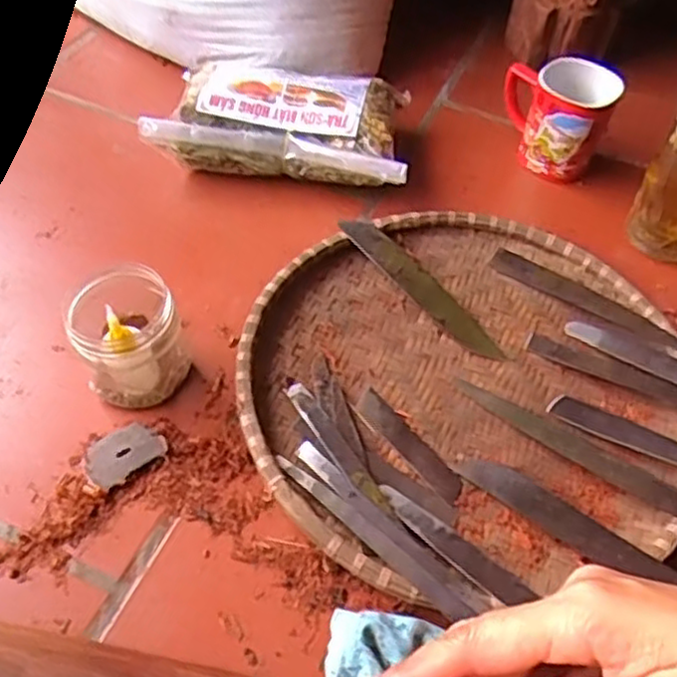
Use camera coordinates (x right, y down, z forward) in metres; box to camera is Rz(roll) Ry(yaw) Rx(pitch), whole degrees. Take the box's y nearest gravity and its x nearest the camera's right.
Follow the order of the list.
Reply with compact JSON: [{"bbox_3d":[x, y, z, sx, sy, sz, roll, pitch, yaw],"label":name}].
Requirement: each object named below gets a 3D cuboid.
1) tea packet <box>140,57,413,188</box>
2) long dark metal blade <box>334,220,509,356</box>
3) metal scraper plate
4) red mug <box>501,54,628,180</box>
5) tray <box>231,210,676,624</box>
[{"bbox_3d":[-0.048,-0.212,0.692,0.234,0.073,0.142,12,52,7],"label":"tea packet"},{"bbox_3d":[0.068,-0.045,0.594,0.032,0.009,0.171,-36,70,-22],"label":"long dark metal blade"},{"bbox_3d":[-0.150,0.079,0.500,0.053,0.004,0.039,-27,56,-23],"label":"metal scraper plate"},{"bbox_3d":[0.208,-0.214,0.695,0.102,0.096,0.080,16,52,10],"label":"red mug"},{"bbox_3d":[0.100,0.029,0.532,0.336,0.031,0.319,-7,52,-8],"label":"tray"}]

